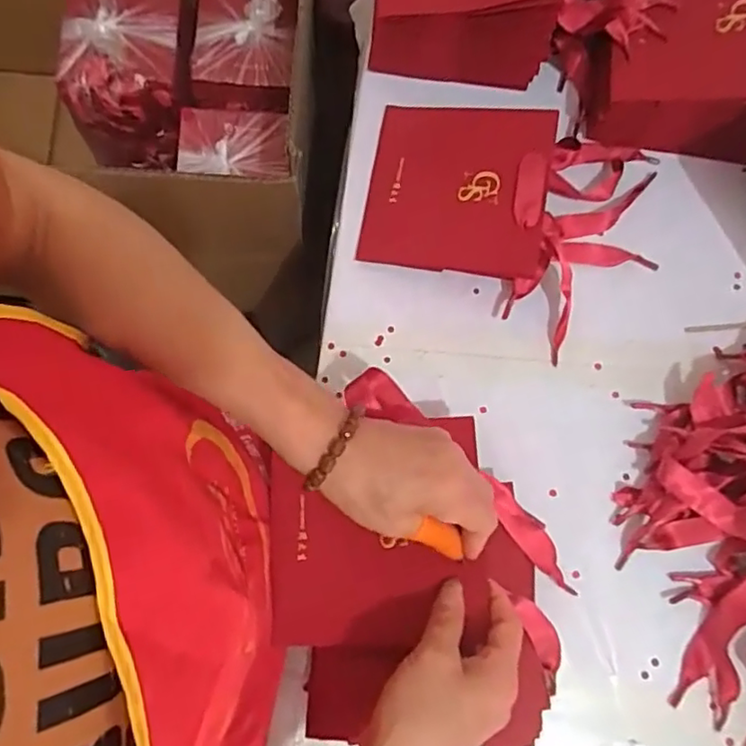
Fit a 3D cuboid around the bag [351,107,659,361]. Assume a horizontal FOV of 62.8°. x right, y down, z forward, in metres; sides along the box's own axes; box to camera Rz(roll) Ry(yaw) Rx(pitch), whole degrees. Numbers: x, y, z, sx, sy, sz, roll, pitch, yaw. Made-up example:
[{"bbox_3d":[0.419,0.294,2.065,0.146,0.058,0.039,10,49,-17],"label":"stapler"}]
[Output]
[{"bbox_3d":[0.105,-0.121,0.470,0.224,0.050,0.178,10,76,2],"label":"bag"}]

